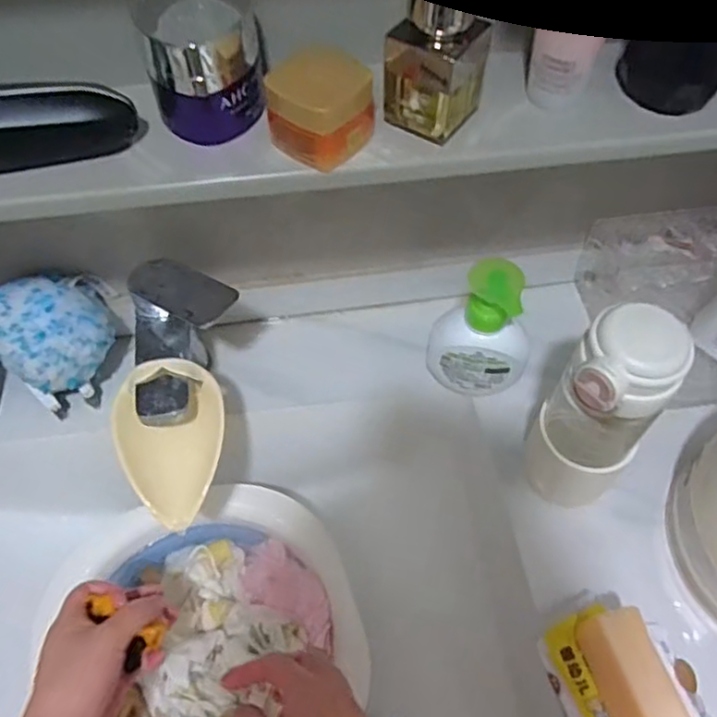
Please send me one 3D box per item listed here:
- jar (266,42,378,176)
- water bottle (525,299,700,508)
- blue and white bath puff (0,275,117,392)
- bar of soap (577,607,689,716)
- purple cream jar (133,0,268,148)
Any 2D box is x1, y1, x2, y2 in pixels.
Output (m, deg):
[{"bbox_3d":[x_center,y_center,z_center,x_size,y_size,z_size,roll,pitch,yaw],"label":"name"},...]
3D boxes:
[{"bbox_3d":[-0.024,-0.149,0.386,0.058,0.049,0.050,36,64,21],"label":"jar"},{"bbox_3d":[0.176,0.051,0.499,0.068,0.205,0.066,0,57,0],"label":"water bottle"},{"bbox_3d":[-0.264,-0.027,0.573,0.083,0.069,0.095,31,63,19],"label":"blue and white bath puff"},{"bbox_3d":[0.192,0.233,0.461,0.033,0.057,0.103,-15,59,-9],"label":"bar of soap"},{"bbox_3d":[-0.092,-0.180,0.403,0.069,0.060,0.079,-16,59,-10],"label":"purple cream jar"}]

